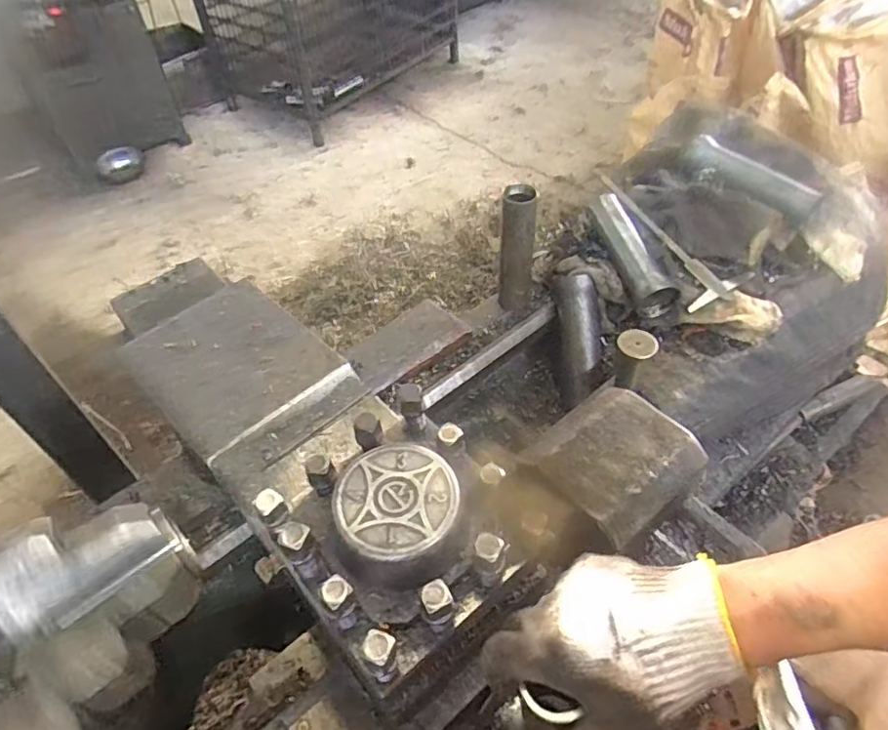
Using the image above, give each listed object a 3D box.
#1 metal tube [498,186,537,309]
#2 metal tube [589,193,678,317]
[{"bbox_3d":[0.099,-0.154,0.805,0.048,0.174,0.047,3,50,6],"label":"metal tube"},{"bbox_3d":[0.252,-0.159,0.819,0.049,0.044,0.202,-14,64,-9],"label":"metal tube"}]

